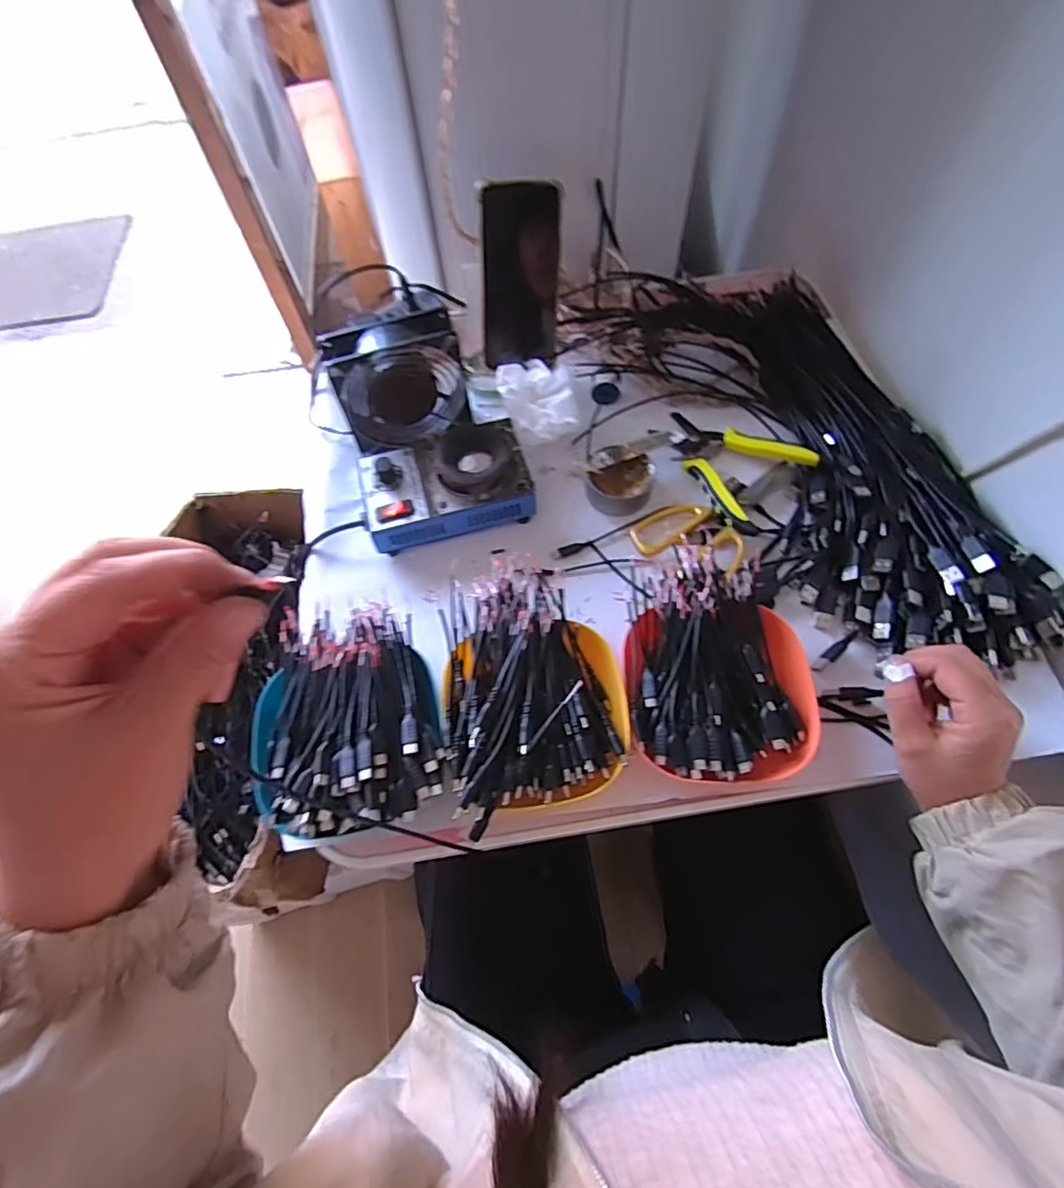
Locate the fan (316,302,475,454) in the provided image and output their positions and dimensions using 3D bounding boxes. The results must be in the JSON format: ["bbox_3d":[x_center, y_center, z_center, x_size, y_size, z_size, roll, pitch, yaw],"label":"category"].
[{"bbox_3d":[-0.121,-0.192,0.569,0.118,0.104,0.084,-22,64,-8],"label":"fan"}]

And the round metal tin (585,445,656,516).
[{"bbox_3d":[0.082,-0.105,0.563,0.059,0.027,0.060,-1,63,2],"label":"round metal tin"}]

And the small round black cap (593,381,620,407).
[{"bbox_3d":[0.077,-0.208,0.622,0.026,0.023,0.010,-10,32,17],"label":"small round black cap"}]

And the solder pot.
[{"bbox_3d":[-0.080,-0.103,0.548,0.148,0.051,0.096,-15,63,-5],"label":"solder pot"}]

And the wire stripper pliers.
[{"bbox_3d":[0.177,-0.123,0.568,0.136,0.025,0.109,36,70,19],"label":"wire stripper pliers"}]

